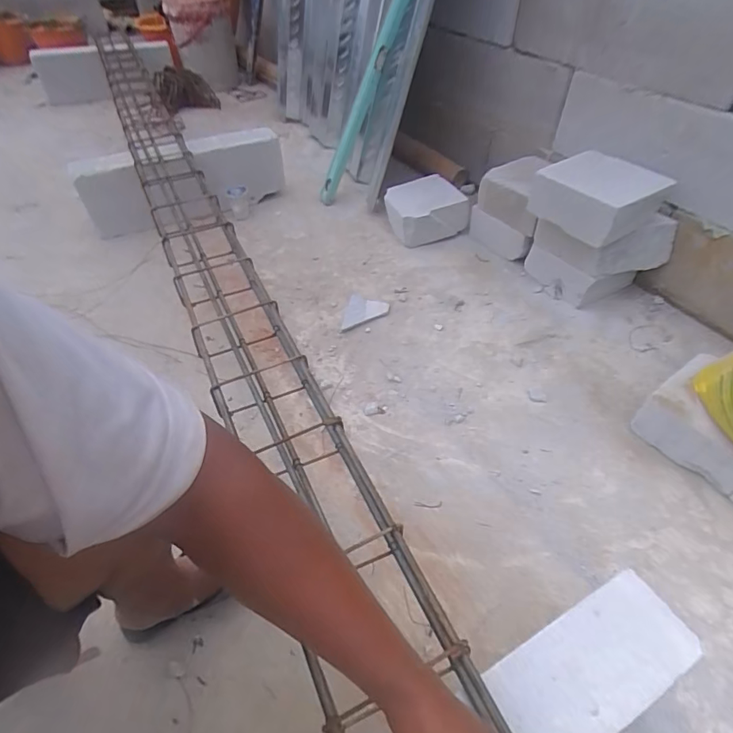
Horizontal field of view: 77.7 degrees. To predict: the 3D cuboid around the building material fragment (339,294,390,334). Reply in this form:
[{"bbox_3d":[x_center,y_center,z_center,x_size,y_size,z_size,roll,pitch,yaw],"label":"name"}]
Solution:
[{"bbox_3d":[0.000,-0.139,1.181,0.110,0.013,0.162,7,47,7],"label":"building material fragment"}]

